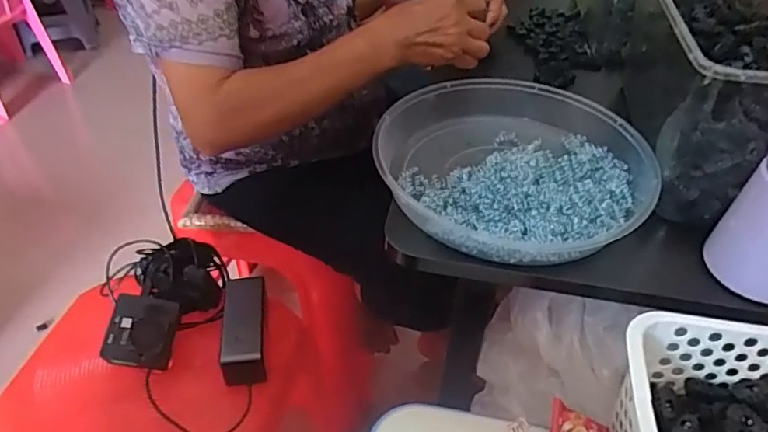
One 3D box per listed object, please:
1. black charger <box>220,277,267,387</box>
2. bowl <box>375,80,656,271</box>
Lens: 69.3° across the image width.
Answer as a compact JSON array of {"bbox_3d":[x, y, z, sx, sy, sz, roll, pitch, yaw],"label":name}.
[{"bbox_3d":[-0.169,0.137,0.680,0.047,0.047,0.127,-7,41,-4],"label":"black charger"},{"bbox_3d":[0.112,-0.049,0.489,0.228,0.047,0.224,-2,41,2],"label":"bowl"}]

